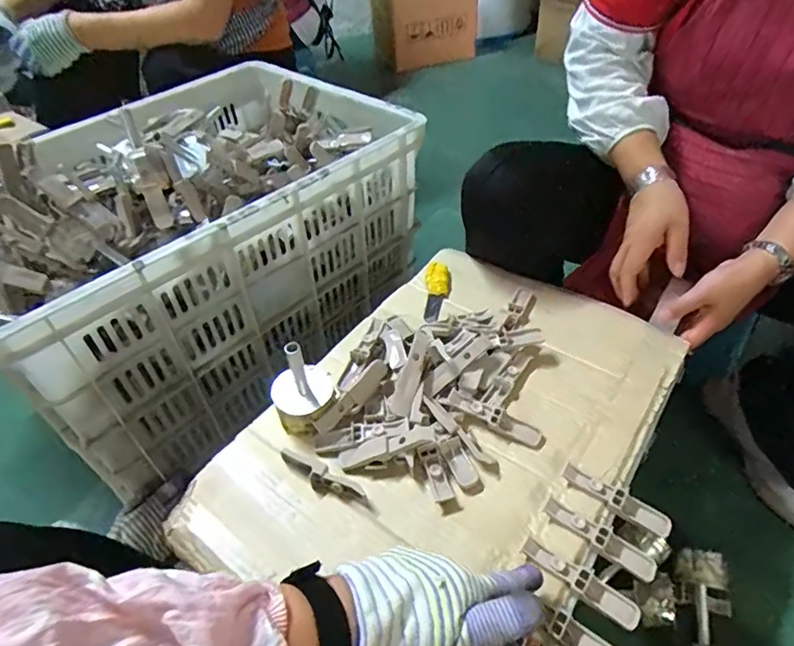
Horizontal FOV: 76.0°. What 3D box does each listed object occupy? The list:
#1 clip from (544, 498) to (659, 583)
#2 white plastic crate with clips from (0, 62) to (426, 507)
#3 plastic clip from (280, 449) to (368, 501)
[{"bbox_3d":[0.176,0.188,0.443,0.097,0.015,0.020,26,52,28],"label":"clip"},{"bbox_3d":[-0.330,-0.145,0.856,0.448,0.385,0.644,32,56,32],"label":"white plastic crate with clips"},{"bbox_3d":[-0.072,0.149,0.487,0.093,0.026,0.019,22,51,25],"label":"plastic clip"}]

